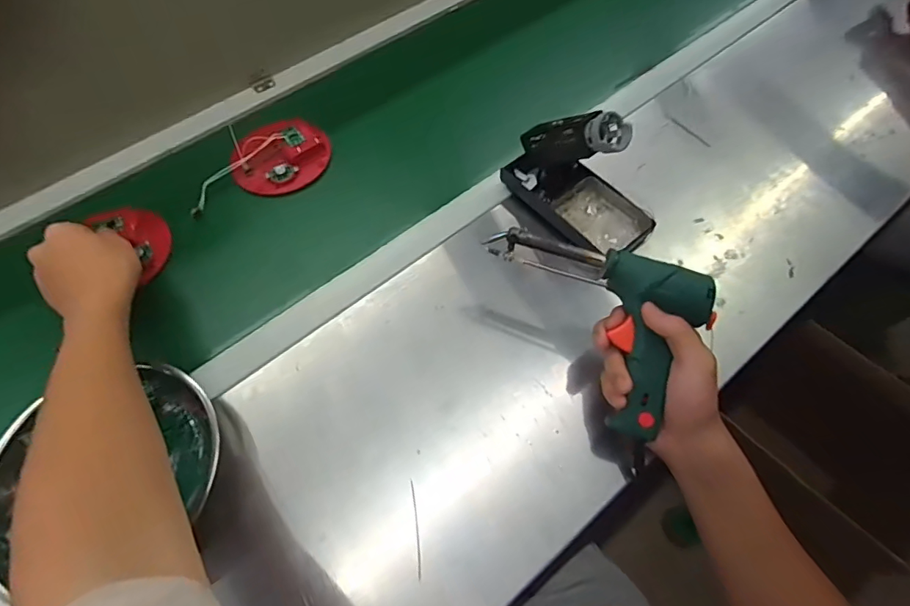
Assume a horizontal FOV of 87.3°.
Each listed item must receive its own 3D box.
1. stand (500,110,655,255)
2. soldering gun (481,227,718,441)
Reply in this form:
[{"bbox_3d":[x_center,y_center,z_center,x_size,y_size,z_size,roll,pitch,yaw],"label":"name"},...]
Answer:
[{"bbox_3d":[0.133,-0.130,0.496,0.078,0.140,0.161,-36,69,-16],"label":"stand"},{"bbox_3d":[0.139,-0.001,0.408,0.124,0.045,0.199,-35,82,9],"label":"soldering gun"}]

